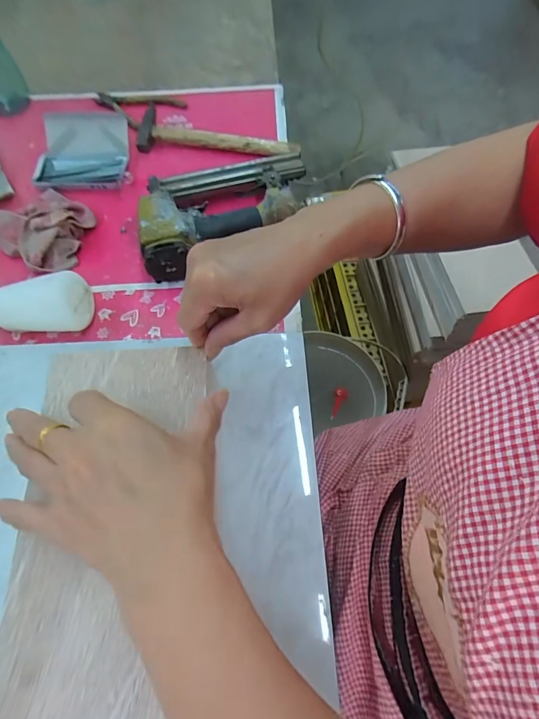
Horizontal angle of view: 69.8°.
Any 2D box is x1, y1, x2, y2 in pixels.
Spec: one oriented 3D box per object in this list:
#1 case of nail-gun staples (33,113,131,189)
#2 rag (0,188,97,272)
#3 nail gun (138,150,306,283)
[{"bbox_3d":[-0.275,-0.307,0.566,0.131,0.041,0.125,-3,62,0],"label":"case of nail-gun staples"},{"bbox_3d":[-0.299,-0.180,0.504,0.136,0.039,0.108,32,68,17],"label":"rag"},{"bbox_3d":[-0.051,-0.195,0.495,0.223,0.063,0.157,-14,63,-6],"label":"nail gun"}]

